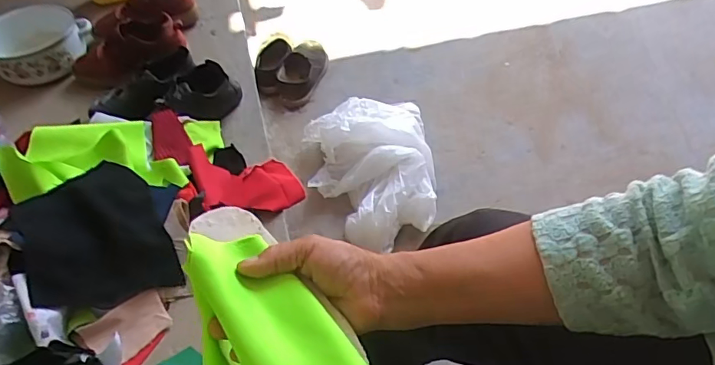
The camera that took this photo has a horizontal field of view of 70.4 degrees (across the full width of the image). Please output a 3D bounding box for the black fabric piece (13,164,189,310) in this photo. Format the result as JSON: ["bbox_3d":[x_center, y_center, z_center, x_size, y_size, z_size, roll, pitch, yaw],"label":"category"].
[{"bbox_3d":[-0.411,0.065,0.802,0.188,0.111,0.244,-20,52,-13],"label":"black fabric piece"}]

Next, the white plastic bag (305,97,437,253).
[{"bbox_3d":[0.028,-0.036,1.086,0.266,0.125,0.391,-5,51,-1],"label":"white plastic bag"}]

